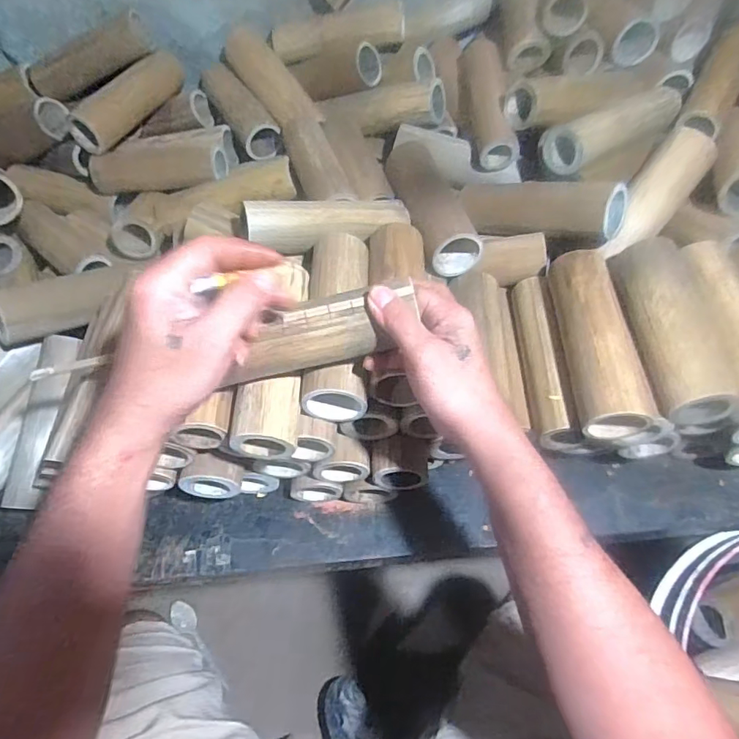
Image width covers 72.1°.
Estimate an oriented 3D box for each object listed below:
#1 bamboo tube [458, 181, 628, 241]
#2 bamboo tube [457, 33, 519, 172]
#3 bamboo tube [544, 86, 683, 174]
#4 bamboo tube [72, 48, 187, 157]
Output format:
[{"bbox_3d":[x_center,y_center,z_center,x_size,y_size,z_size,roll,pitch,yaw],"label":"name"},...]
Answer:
[{"bbox_3d":[0.185,-0.180,0.569,0.175,0.054,0.050,16,54,38],"label":"bamboo tube"},{"bbox_3d":[0.153,-0.346,0.656,0.051,0.053,0.190,-3,67,-2],"label":"bamboo tube"},{"bbox_3d":[0.278,-0.275,0.581,0.175,0.047,0.061,-29,61,-18],"label":"bamboo tube"},{"bbox_3d":[-0.330,-0.367,0.693,0.062,0.058,0.172,26,60,16],"label":"bamboo tube"}]

